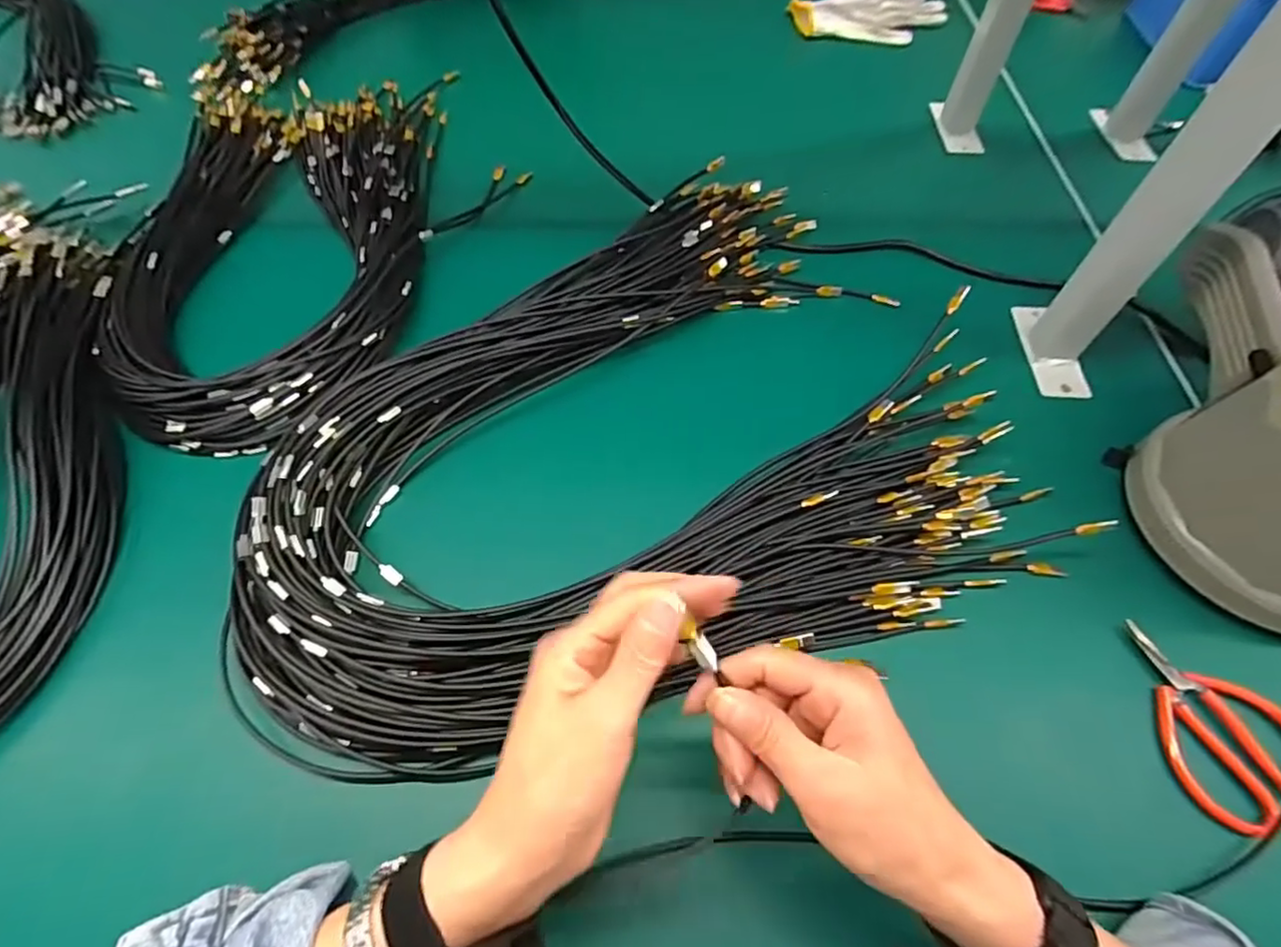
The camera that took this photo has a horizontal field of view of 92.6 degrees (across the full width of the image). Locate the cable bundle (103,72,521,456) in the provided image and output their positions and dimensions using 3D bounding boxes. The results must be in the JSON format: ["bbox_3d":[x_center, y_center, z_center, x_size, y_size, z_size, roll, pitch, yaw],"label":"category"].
[{"bbox_3d":[-0.308,-0.266,0.604,0.335,0.032,0.554,-10,59,-5],"label":"cable bundle"}]

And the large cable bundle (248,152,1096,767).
[{"bbox_3d":[-0.006,-0.061,0.462,0.541,0.046,0.441,-14,59,-8],"label":"large cable bundle"}]

